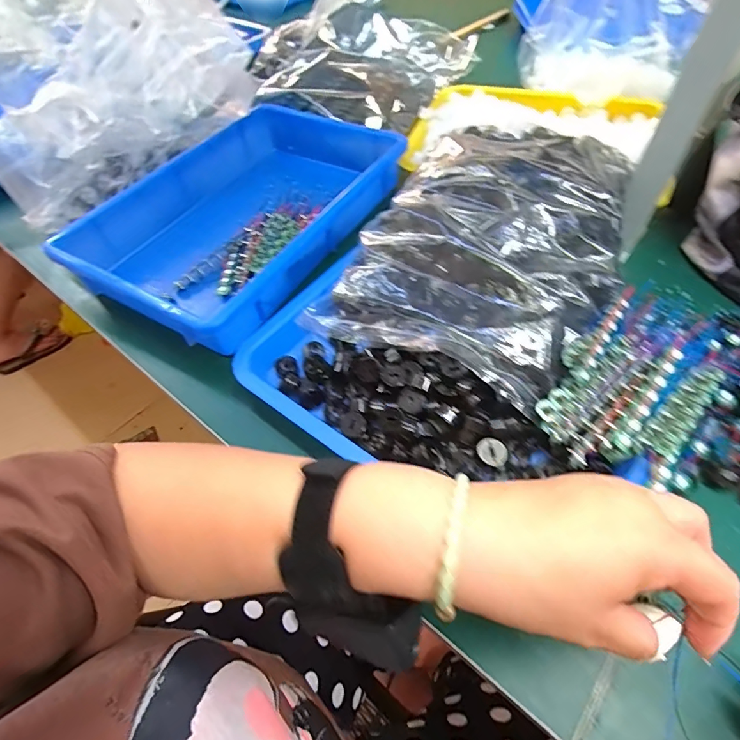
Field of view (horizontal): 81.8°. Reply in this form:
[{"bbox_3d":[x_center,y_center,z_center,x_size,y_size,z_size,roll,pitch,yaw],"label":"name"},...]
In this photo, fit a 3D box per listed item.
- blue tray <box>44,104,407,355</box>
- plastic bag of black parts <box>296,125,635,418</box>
[{"bbox_3d":[-0.139,-0.199,0.518,0.243,0.065,0.383,24,59,19],"label":"blue tray"},{"bbox_3d":[0.111,-0.125,0.411,0.231,0.079,0.298,27,60,21],"label":"plastic bag of black parts"}]

